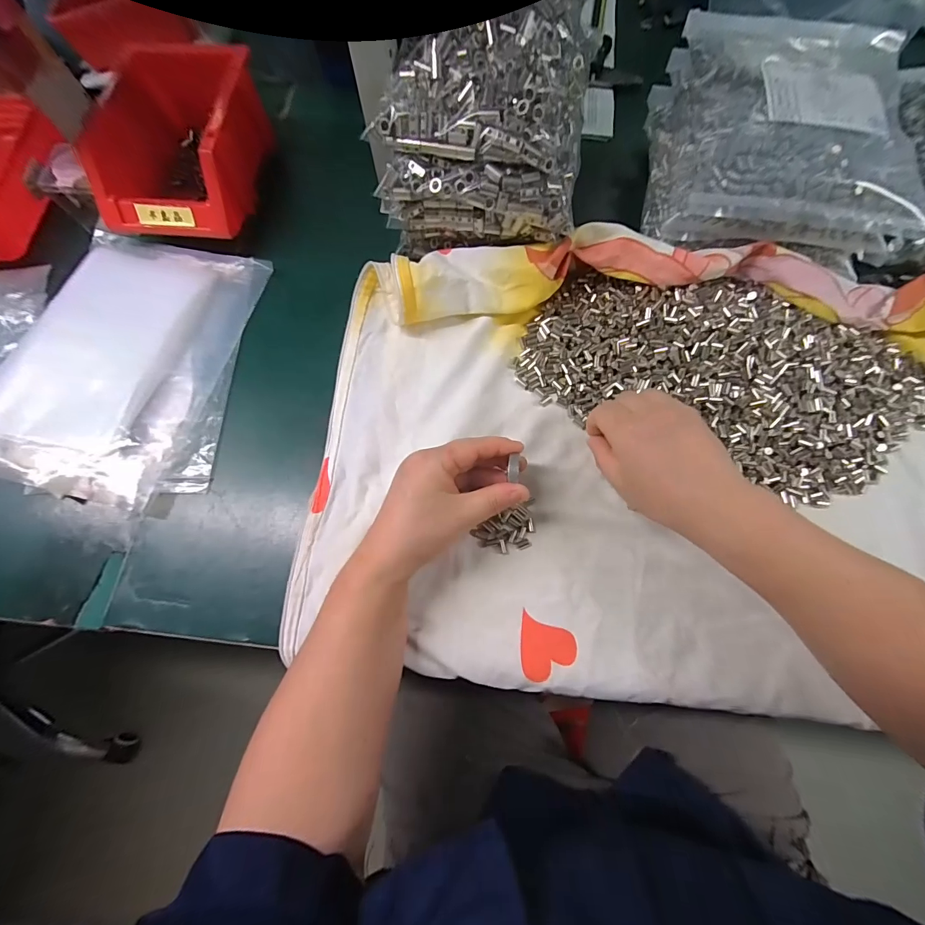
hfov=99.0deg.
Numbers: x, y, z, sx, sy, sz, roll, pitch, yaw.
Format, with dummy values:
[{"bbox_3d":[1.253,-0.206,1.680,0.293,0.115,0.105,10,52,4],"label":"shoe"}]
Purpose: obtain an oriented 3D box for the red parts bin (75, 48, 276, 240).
[{"bbox_3d":[-0.270,-0.309,0.390,0.120,0.078,0.174,5,72,2],"label":"red parts bin"}]

